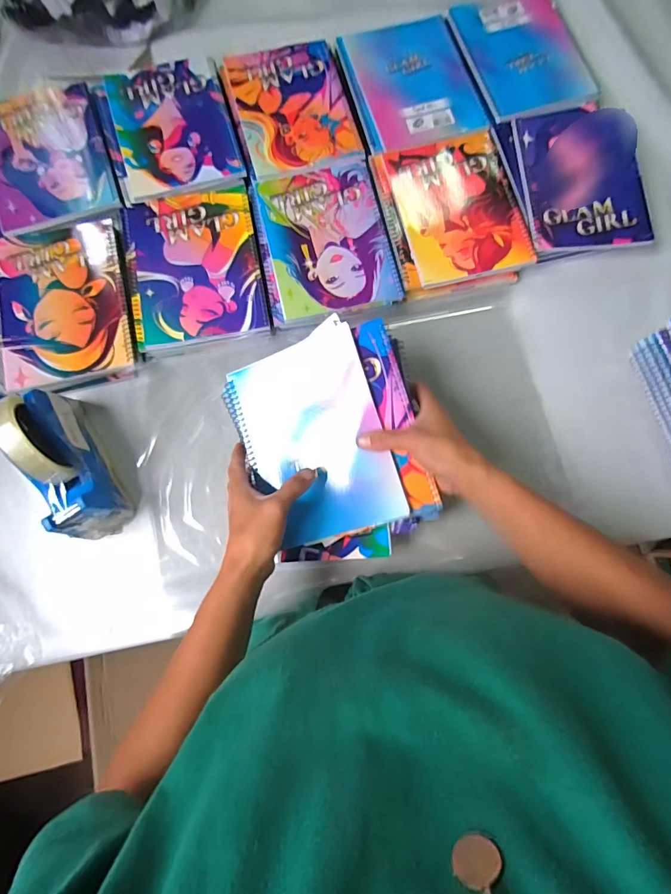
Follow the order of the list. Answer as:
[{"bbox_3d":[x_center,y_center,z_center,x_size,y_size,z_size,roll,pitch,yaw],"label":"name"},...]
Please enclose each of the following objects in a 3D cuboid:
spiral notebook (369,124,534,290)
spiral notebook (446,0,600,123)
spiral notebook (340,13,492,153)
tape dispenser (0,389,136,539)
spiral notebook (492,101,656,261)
[{"bbox_3d":[0.149,-0.307,0.536,0.171,0.007,0.197,-13,80,-3],"label":"spiral notebook"},{"bbox_3d":[0.261,-0.546,0.583,0.152,0.011,0.214,-17,78,0],"label":"spiral notebook"},{"bbox_3d":[0.104,-0.500,0.573,0.165,0.005,0.195,-14,80,-3],"label":"spiral notebook"},{"bbox_3d":[-0.286,0.012,0.444,0.052,0.117,0.162,-27,81,-5],"label":"tape dispenser"},{"bbox_3d":[0.308,-0.347,0.540,0.159,0.015,0.202,-11,82,5],"label":"spiral notebook"}]

